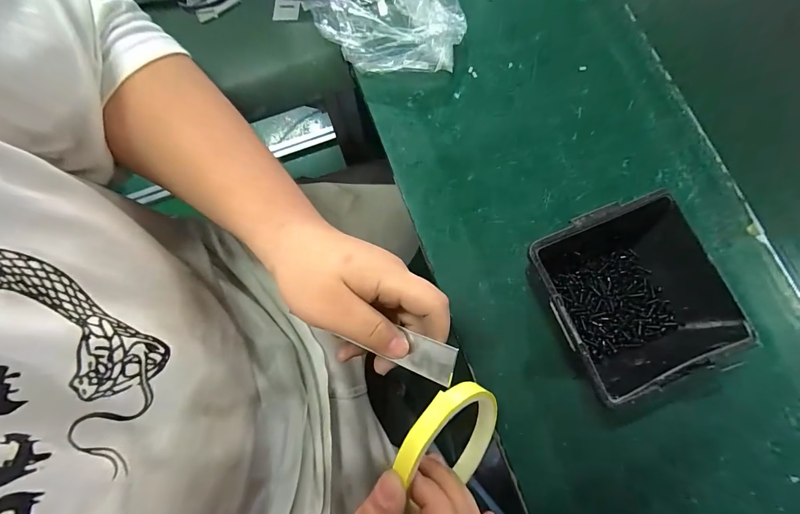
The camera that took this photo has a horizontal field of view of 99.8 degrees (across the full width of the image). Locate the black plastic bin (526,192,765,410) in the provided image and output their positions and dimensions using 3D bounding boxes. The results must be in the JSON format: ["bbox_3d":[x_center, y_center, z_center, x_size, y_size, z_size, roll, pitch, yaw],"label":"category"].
[{"bbox_3d":[0.168,0.024,0.257,0.131,0.066,0.114,-23,79,-3],"label":"black plastic bin"}]

